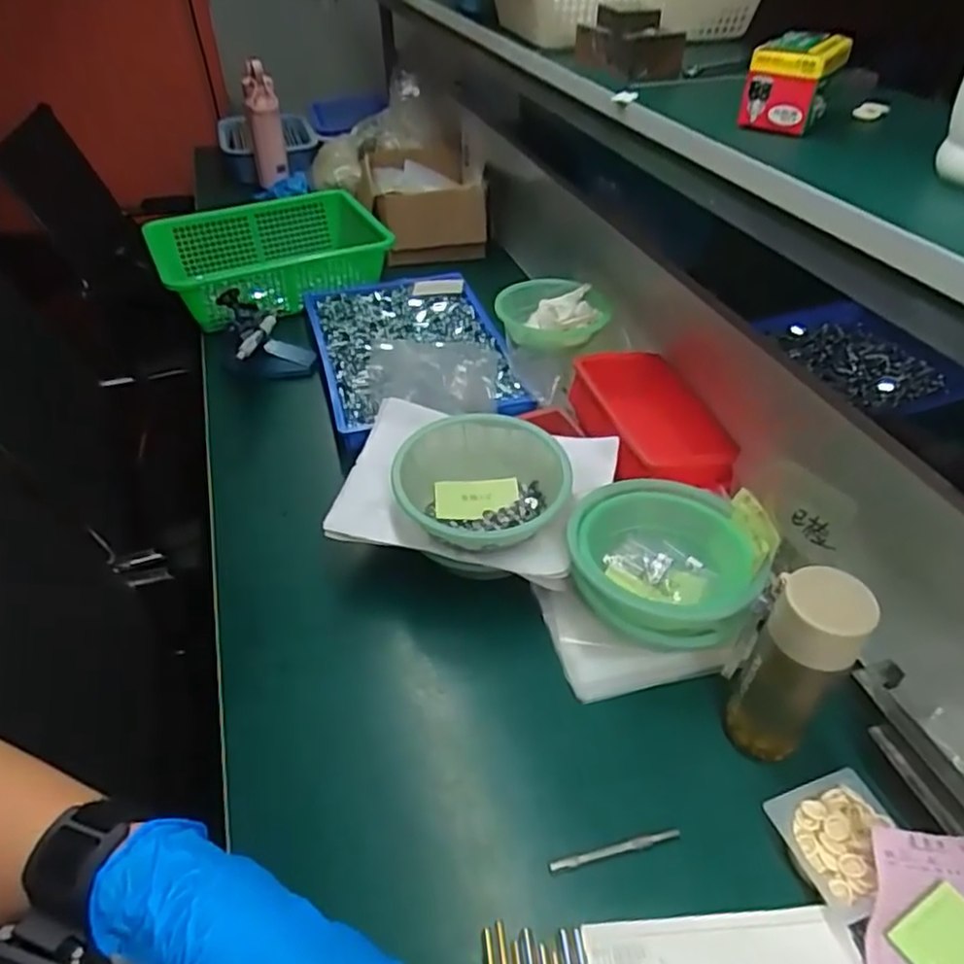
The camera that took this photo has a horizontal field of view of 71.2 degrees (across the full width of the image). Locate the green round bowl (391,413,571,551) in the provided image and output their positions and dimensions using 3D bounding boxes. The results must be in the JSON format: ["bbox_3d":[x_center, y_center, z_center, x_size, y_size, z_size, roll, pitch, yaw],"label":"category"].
[{"bbox_3d":[-0.002,0.001,0.741,0.179,0.073,0.179,0,42,0],"label":"green round bowl"}]

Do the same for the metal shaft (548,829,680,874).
[{"bbox_3d":[0.109,0.300,0.549,0.111,0.004,0.009,-11,42,-10],"label":"metal shaft"}]

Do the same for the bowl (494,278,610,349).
[{"bbox_3d":[0.101,-0.243,0.972,0.154,0.044,0.140,0,42,0],"label":"bowl"}]

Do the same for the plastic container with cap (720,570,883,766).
[{"bbox_3d":[0.264,0.152,0.565,0.069,0.188,0.076,26,49,28],"label":"plastic container with cap"}]

